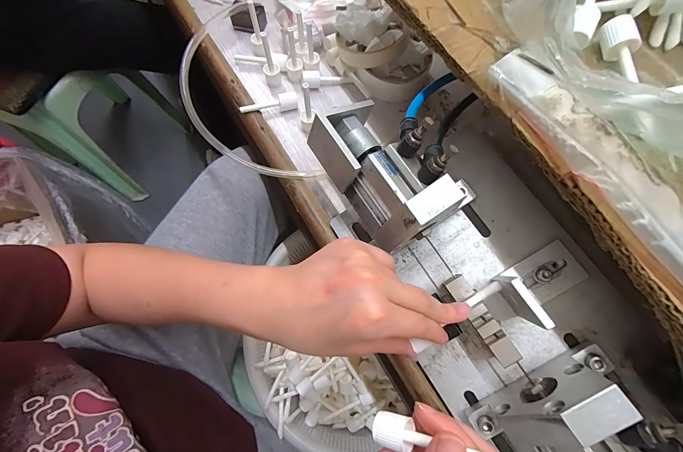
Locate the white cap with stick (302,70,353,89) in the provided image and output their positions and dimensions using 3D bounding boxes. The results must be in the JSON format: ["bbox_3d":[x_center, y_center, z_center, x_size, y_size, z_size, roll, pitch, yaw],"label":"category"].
[{"bbox_3d":[-0.017,-0.174,0.365,0.058,0.014,0.015,-7,72,-17],"label":"white cap with stick"}]

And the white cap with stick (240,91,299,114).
[{"bbox_3d":[-0.082,-0.139,0.352,0.065,0.014,0.015,-11,73,-4],"label":"white cap with stick"}]

